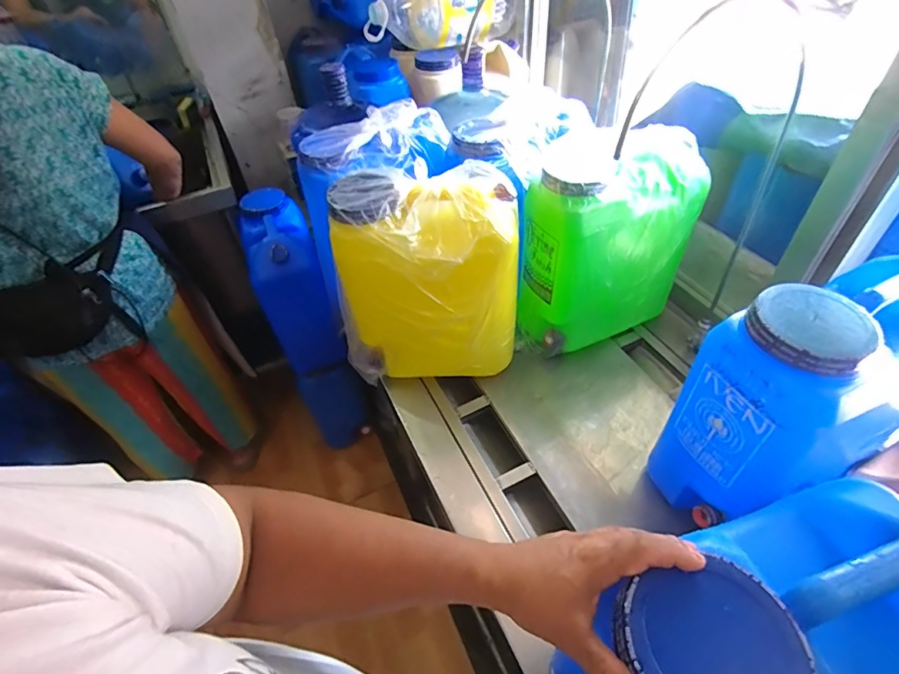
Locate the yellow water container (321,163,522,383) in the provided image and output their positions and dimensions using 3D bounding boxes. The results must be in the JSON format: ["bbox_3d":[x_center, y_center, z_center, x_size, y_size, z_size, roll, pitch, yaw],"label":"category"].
[{"bbox_3d":[-0.038,-0.103,0.911,0.328,0.394,0.173,-5,46,0],"label":"yellow water container"}]

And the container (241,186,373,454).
[{"bbox_3d":[-0.435,-0.139,1.295,0.170,0.416,0.345,-19,48,-12],"label":"container"}]

